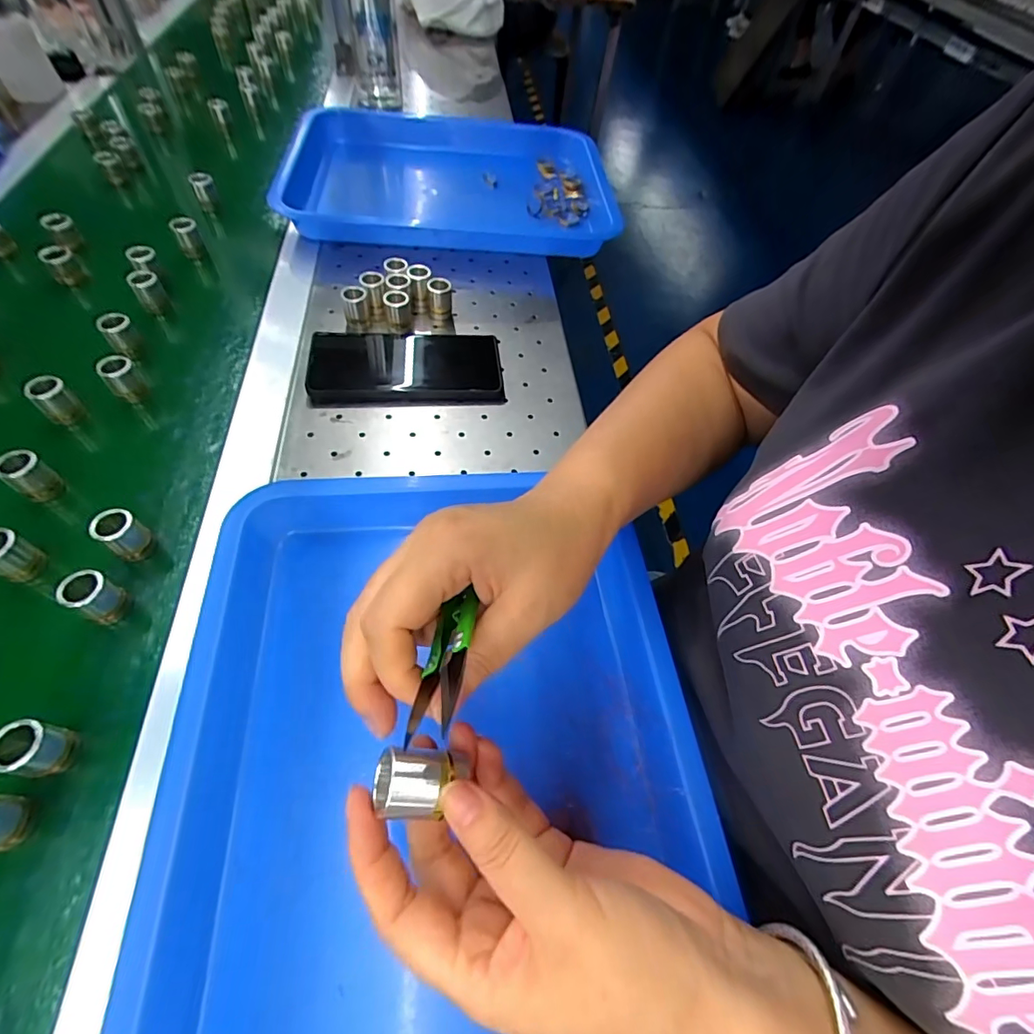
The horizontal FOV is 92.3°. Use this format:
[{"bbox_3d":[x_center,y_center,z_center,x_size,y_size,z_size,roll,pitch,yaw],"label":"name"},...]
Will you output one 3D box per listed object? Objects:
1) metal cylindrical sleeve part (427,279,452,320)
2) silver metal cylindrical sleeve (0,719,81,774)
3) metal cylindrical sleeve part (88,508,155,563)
[{"bbox_3d":[-0.074,-0.209,0.477,0.020,0.033,0.025,-6,57,-11],"label":"metal cylindrical sleeve part"},{"bbox_3d":[-0.242,0.117,0.251,0.017,0.037,0.022,11,55,1],"label":"silver metal cylindrical sleeve"},{"bbox_3d":[-0.252,0.011,0.319,0.019,0.031,0.022,34,59,16],"label":"metal cylindrical sleeve part"}]

